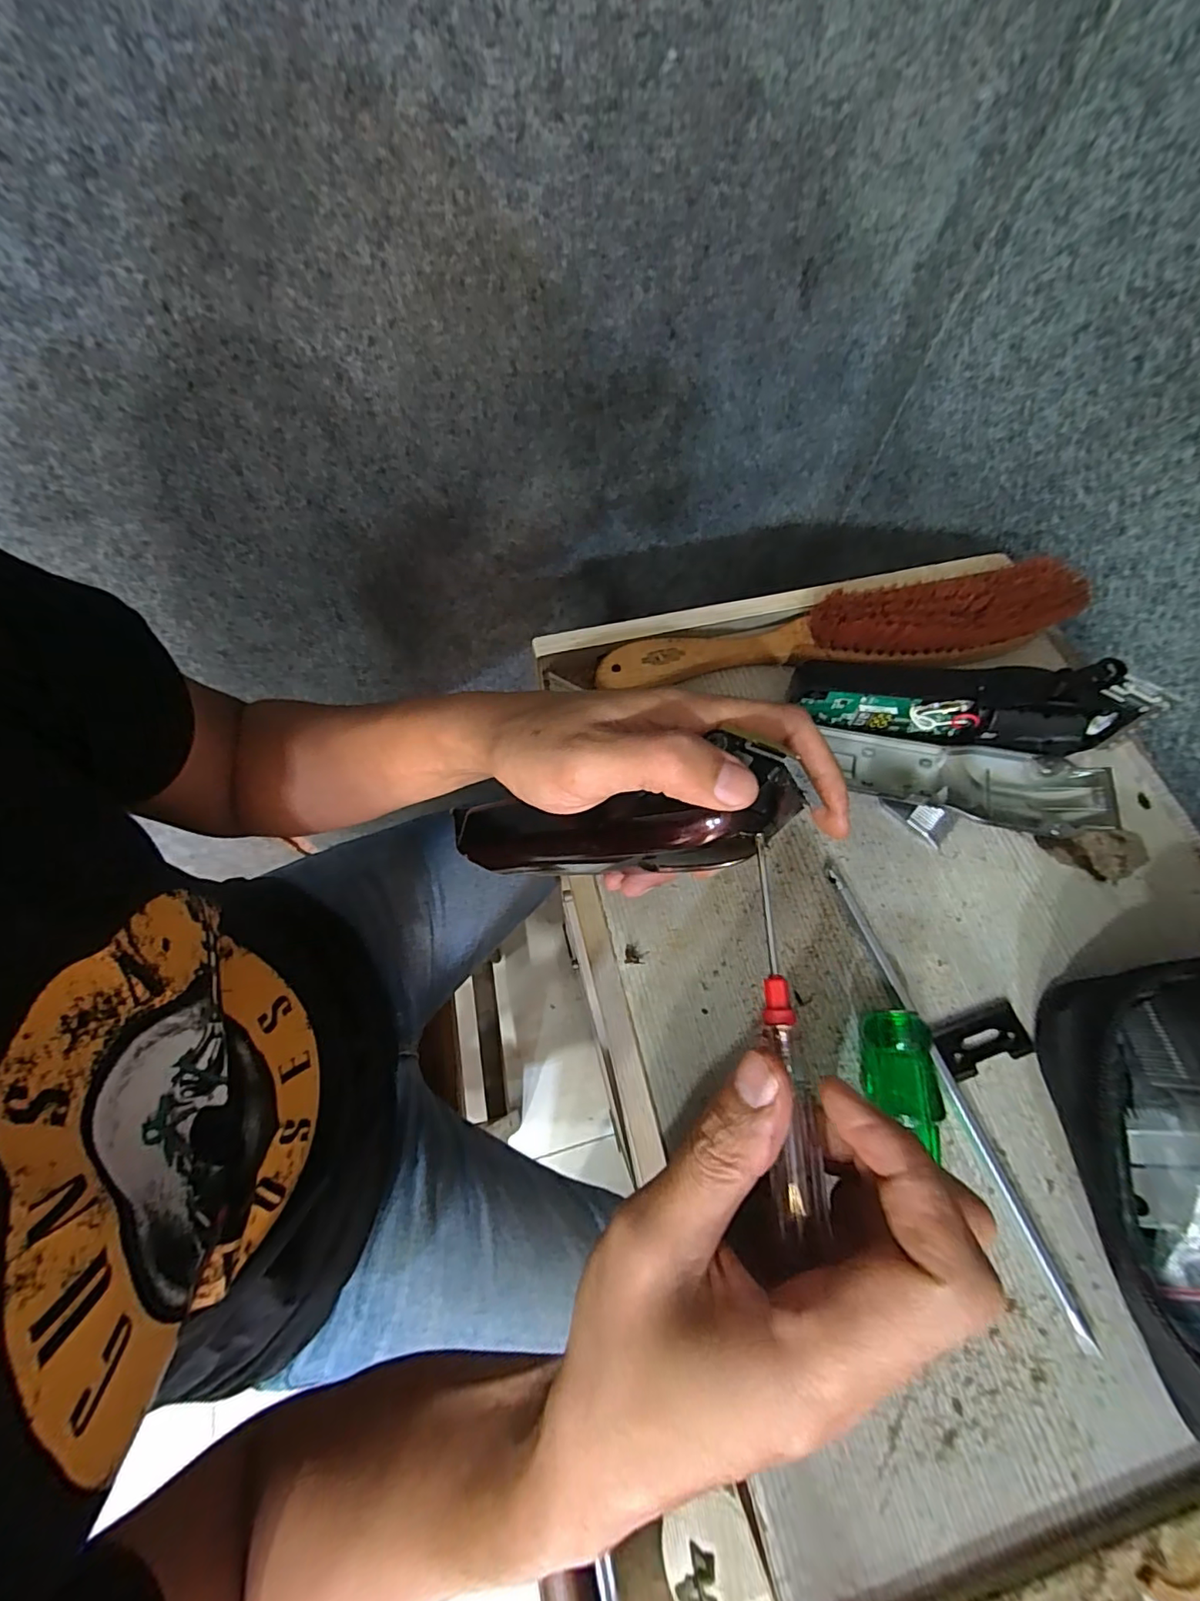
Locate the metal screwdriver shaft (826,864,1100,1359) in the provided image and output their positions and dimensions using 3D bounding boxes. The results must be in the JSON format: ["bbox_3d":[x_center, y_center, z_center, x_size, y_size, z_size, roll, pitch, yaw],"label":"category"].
[{"bbox_3d":[0.146,0.115,0.233,0.010,0.007,0.188,-18,69,-10],"label":"metal screwdriver shaft"}]

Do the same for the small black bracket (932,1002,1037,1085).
[{"bbox_3d":[0.167,0.104,0.239,0.041,0.004,0.021,-17,69,-9],"label":"small black bracket"}]

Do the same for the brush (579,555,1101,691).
[{"bbox_3d":[0.127,-0.094,0.294,0.246,0.034,0.035,-7,68,-6],"label":"brush"}]

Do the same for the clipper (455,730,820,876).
[{"bbox_3d":[0.005,0.010,0.241,0.161,0.037,0.036,-9,64,29],"label":"clipper"}]

